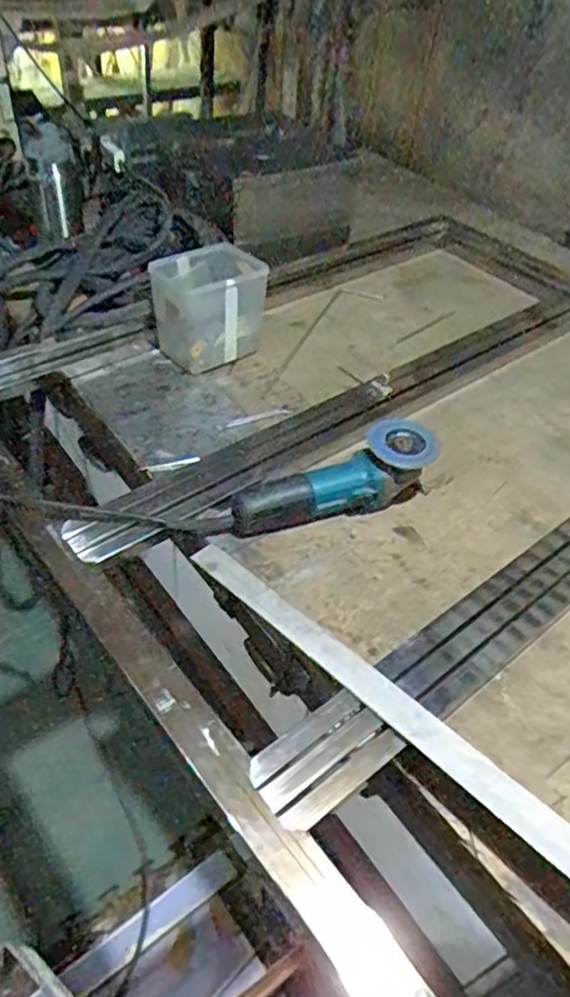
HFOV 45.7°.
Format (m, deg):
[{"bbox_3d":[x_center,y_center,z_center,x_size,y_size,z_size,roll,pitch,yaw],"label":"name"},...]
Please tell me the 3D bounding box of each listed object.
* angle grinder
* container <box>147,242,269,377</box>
[{"bbox_3d":[0.063,-0.029,0.913,0.284,0.092,0.082,-13,48,-16],"label":"angle grinder"},{"bbox_3d":[-0.130,-0.321,1.145,0.169,0.159,0.133,-26,53,-29],"label":"container"}]

